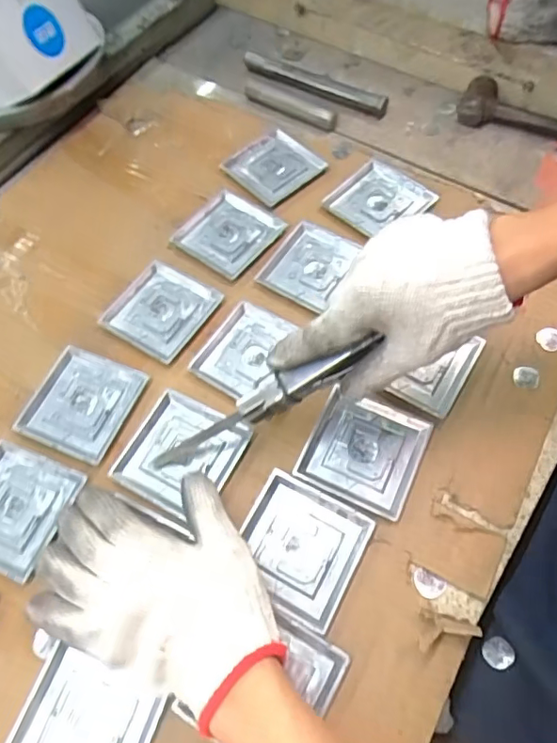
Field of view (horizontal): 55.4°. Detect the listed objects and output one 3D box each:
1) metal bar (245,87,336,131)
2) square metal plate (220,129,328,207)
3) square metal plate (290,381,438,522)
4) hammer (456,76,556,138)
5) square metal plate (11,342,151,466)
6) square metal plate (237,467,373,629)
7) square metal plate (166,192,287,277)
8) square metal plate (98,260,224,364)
[{"bbox_3d":[0.011,-0.322,0.643,0.130,0.009,0.025,29,67,18],"label":"metal bar"},{"bbox_3d":[-0.006,-0.235,0.602,0.091,0.006,0.101,-39,66,-16],"label":"square metal plate"},{"bbox_3d":[0.071,0.064,0.439,0.089,0.012,0.087,21,65,15],"label":"square metal plate"},{"bbox_3d":[0.292,-0.276,0.593,0.193,0.036,0.052,34,69,20],"label":"hammer"},{"bbox_3d":[-0.177,0.027,0.476,0.090,0.005,0.093,20,65,14],"label":"square metal plate"},{"bbox_3d":[0.015,0.134,0.408,0.090,0.007,0.090,25,66,16],"label":"square metal plate"},{"bbox_3d":[-0.054,-0.147,0.559,0.095,0.005,0.090,35,69,20],"label":"square metal plate"},{"bbox_3d":[-0.115,-0.062,0.519,0.091,0.004,0.091,30,68,19],"label":"square metal plate"}]

